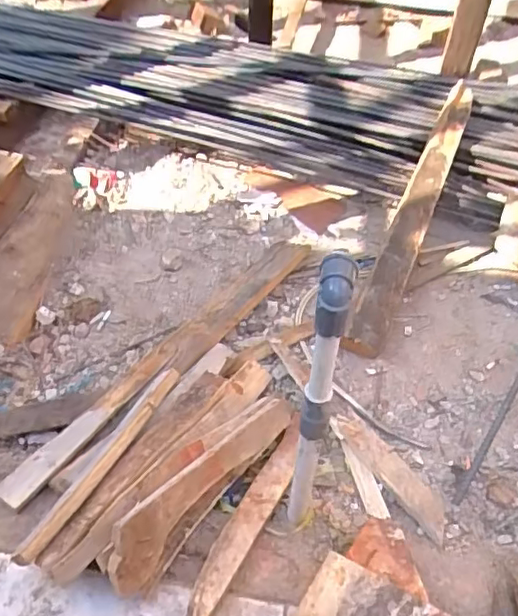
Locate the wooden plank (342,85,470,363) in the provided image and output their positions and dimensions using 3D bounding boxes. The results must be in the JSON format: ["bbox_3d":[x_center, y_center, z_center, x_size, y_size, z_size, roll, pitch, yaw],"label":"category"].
[{"bbox_3d":[0.325,-0.215,1.222,0.072,0.051,0.720,20,64,14],"label":"wooden plank"}]

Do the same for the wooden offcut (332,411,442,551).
[{"bbox_3d":[0.202,0.244,0.902,0.055,0.031,0.224,-24,53,-22],"label":"wooden offcut"}]

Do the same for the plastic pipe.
[{"bbox_3d":[0.057,0.121,0.654,0.034,0.441,0.038,10,48,6],"label":"plastic pipe"}]

